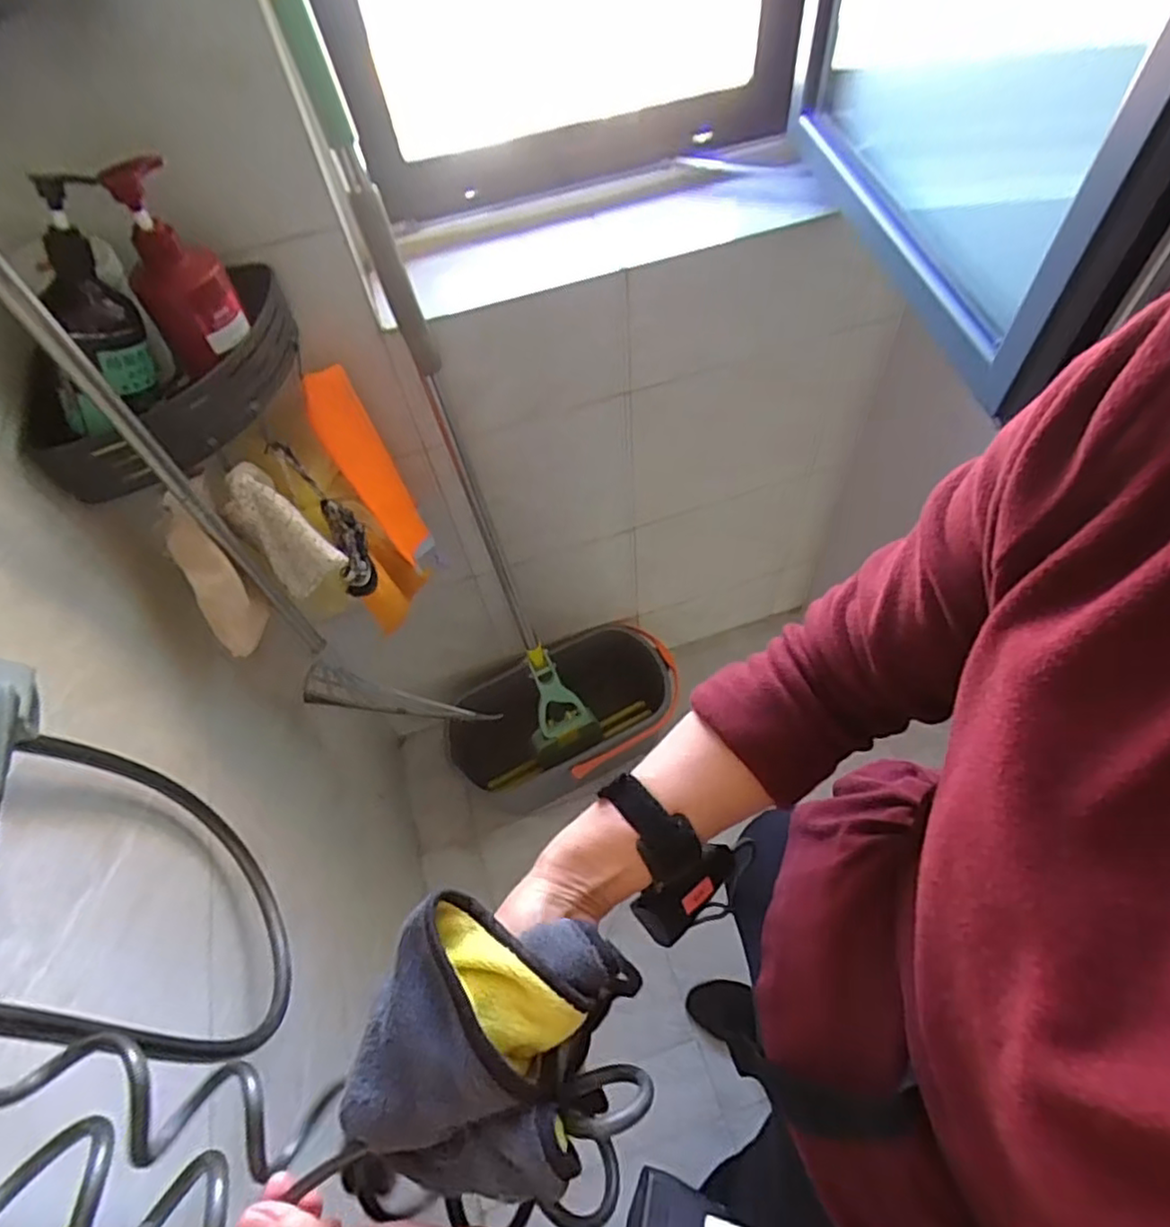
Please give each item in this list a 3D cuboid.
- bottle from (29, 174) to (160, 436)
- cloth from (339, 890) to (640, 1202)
[{"bbox_3d":[-0.399,-0.243,0.543,0.057,0.192,0.054,16,30,15],"label":"bottle"},{"bbox_3d":[-0.053,0.203,0.318,0.118,0.046,0.117,9,58,11],"label":"cloth"}]

